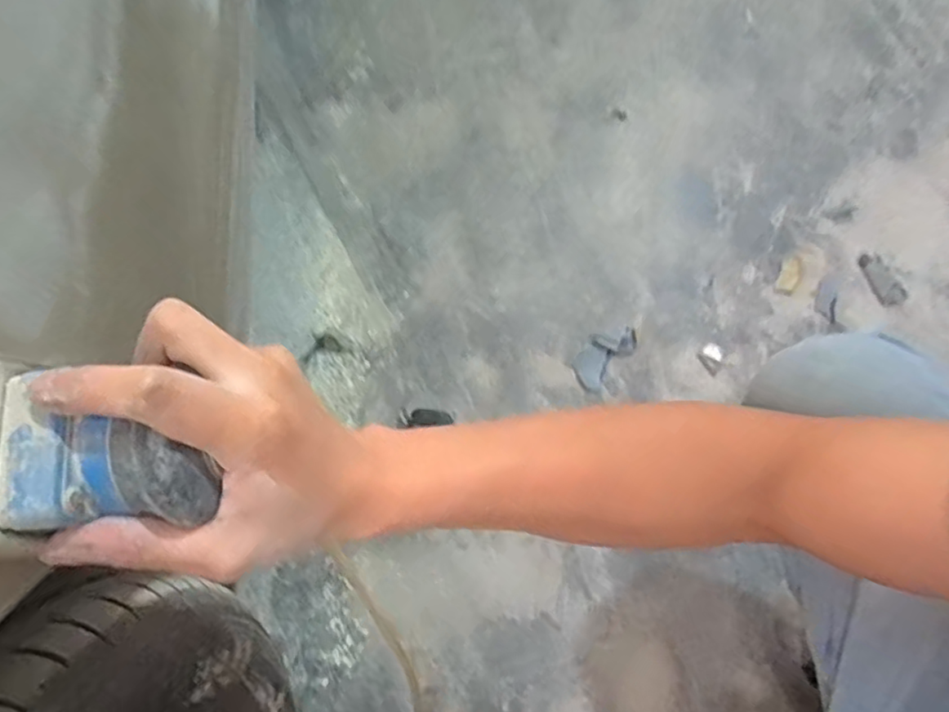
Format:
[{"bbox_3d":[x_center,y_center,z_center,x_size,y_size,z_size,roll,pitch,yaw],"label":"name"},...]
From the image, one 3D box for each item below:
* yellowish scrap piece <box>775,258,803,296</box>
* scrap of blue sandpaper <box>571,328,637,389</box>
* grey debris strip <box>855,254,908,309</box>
[{"bbox_3d":[0.438,-0.111,0.834,0.025,0.004,0.060,27,74,6],"label":"yellowish scrap piece"},{"bbox_3d":[0.171,-0.003,0.800,0.052,0.010,0.098,43,77,10],"label":"scrap of blue sandpaper"},{"bbox_3d":[0.568,-0.107,0.837,0.038,0.006,0.078,-19,75,-7],"label":"grey debris strip"}]

